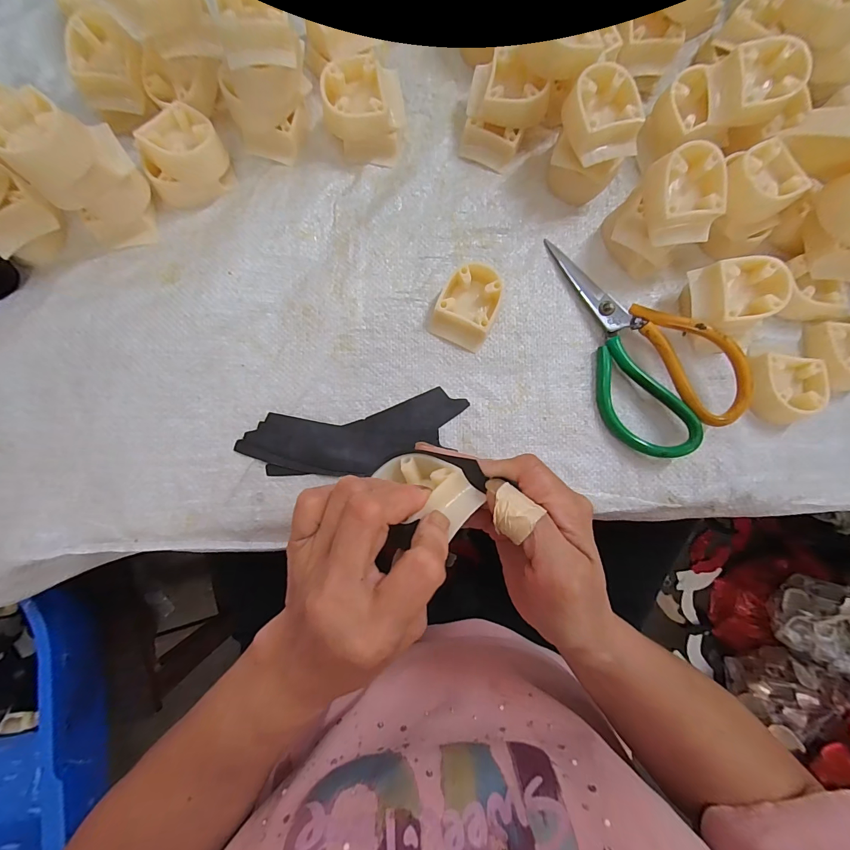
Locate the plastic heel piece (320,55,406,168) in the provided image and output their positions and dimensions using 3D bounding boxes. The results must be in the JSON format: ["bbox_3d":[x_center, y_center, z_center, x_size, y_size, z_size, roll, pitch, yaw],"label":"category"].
[{"bbox_3d":[-0.048,-0.249,0.299,0.060,0.041,0.051,-6,83,-3],"label":"plastic heel piece"}]

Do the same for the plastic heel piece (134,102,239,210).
[{"bbox_3d":[-0.186,-0.206,0.286,0.060,0.036,0.048,-36,85,-6],"label":"plastic heel piece"}]

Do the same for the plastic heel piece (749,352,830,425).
[{"bbox_3d":[0.279,-0.027,0.289,0.043,0.023,0.051,10,82,0],"label":"plastic heel piece"}]

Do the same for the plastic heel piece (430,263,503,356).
[{"bbox_3d":[0.034,-0.094,0.292,0.044,0.024,0.057,23,82,1],"label":"plastic heel piece"}]

